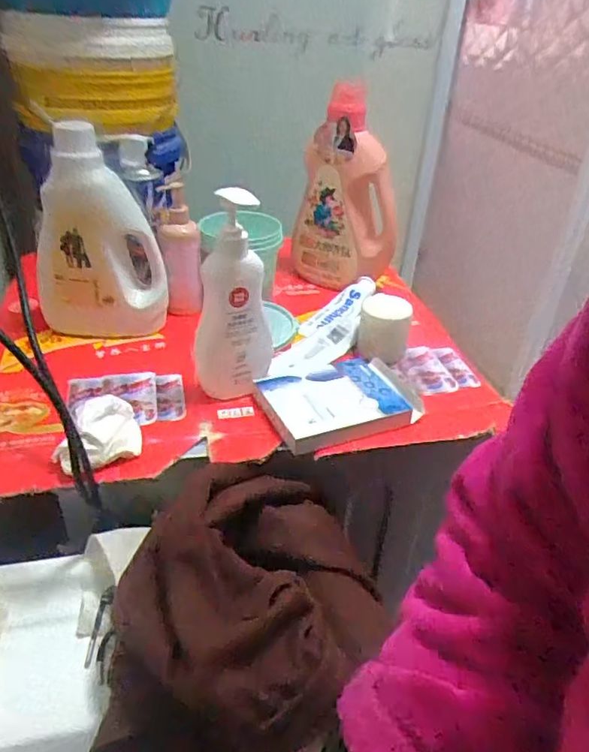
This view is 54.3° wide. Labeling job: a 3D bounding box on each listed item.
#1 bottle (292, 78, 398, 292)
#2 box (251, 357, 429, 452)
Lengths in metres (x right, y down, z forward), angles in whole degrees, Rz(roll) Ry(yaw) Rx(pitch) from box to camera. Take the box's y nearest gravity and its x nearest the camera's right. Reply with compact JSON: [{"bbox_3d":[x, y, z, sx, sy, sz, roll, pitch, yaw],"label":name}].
[{"bbox_3d":[0.088,-0.295,0.928,0.165,0.287,0.108,6,35,3],"label":"bottle"},{"bbox_3d":[0.056,0.025,0.689,0.180,0.028,0.133,-11,37,-22],"label":"box"}]

